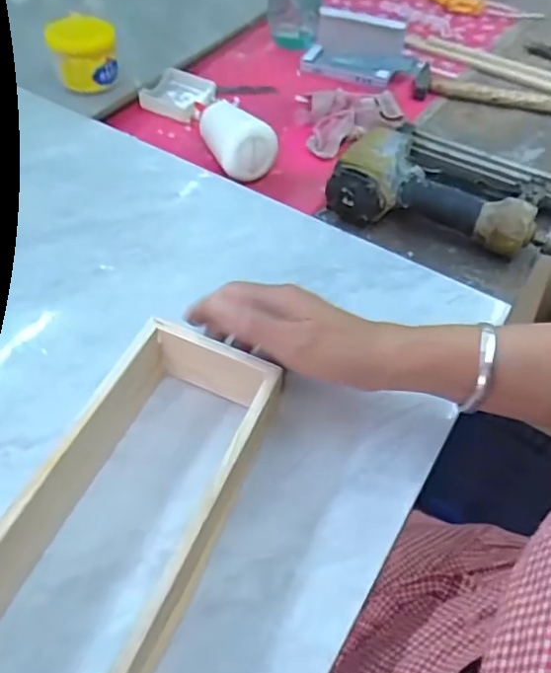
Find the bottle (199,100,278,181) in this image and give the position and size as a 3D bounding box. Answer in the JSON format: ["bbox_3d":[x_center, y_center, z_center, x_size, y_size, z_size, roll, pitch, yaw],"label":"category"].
[{"bbox_3d":[-0.043,-0.218,0.613,0.062,0.053,0.096,-20,56,-18],"label":"bottle"}]

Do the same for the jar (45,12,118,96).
[{"bbox_3d":[-0.230,-0.338,0.666,0.074,0.071,0.064,-15,55,-15],"label":"jar"}]

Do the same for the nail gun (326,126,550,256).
[{"bbox_3d":[0.193,-0.163,0.564,0.241,0.053,0.152,19,53,11],"label":"nail gun"}]

